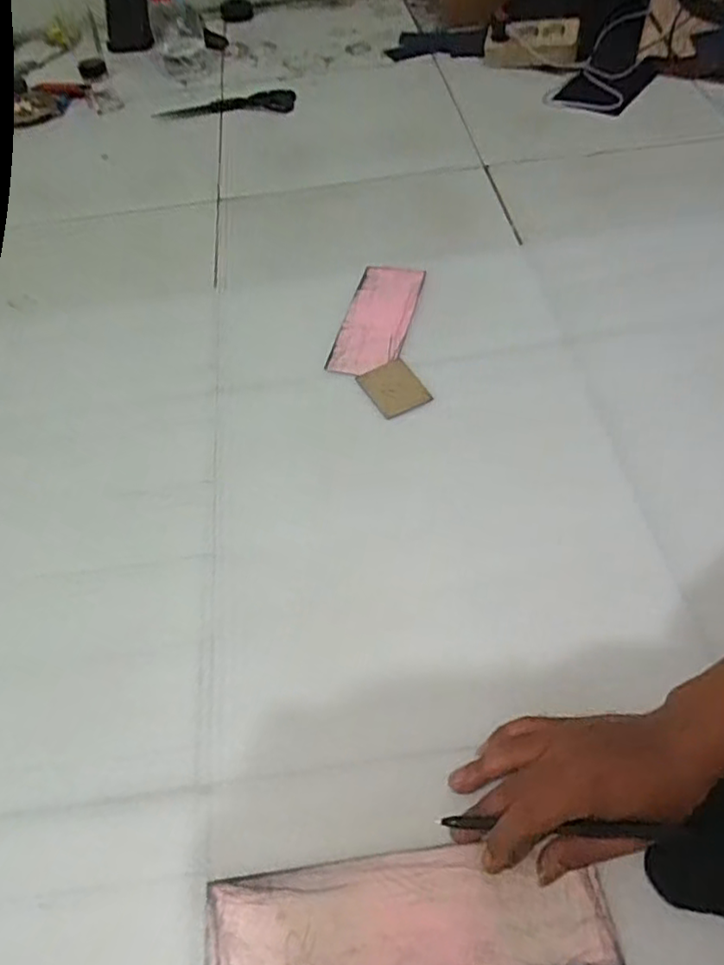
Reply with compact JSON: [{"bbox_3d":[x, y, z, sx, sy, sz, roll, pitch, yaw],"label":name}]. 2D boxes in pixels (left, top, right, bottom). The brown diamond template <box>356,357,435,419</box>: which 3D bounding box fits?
[{"bbox_3d":[0.033,-0.100,0.657,0.054,0.006,0.065,-30,66,-13],"label":"brown diamond template"}]

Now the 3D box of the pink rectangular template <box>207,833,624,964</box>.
[{"bbox_3d":[0.027,0.276,0.391,0.246,0.005,0.083,-8,53,-1],"label":"pink rectangular template"}]

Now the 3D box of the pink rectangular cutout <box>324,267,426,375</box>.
[{"bbox_3d":[0.018,-0.194,0.721,0.075,0.011,0.182,12,56,12],"label":"pink rectangular cutout"}]

